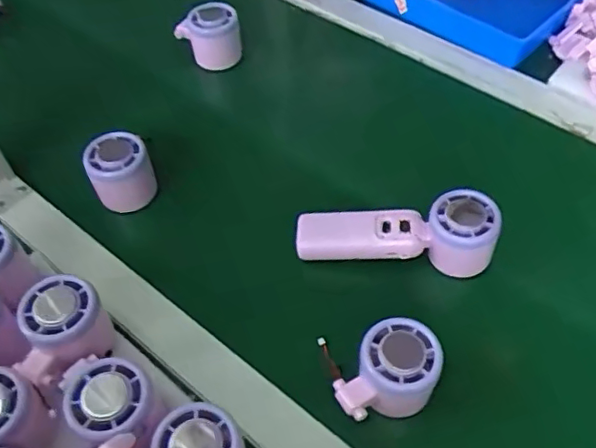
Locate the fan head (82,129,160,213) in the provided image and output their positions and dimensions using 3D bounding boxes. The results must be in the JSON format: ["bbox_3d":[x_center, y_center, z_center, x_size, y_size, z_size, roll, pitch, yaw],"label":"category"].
[{"bbox_3d":[-0.164,-0.048,0.558,0.055,0.050,0.052,-2,53,2],"label":"fan head"}]

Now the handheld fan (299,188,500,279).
[{"bbox_3d":[0.080,0.006,0.510,0.165,0.050,0.051,4,53,6],"label":"handheld fan"}]

